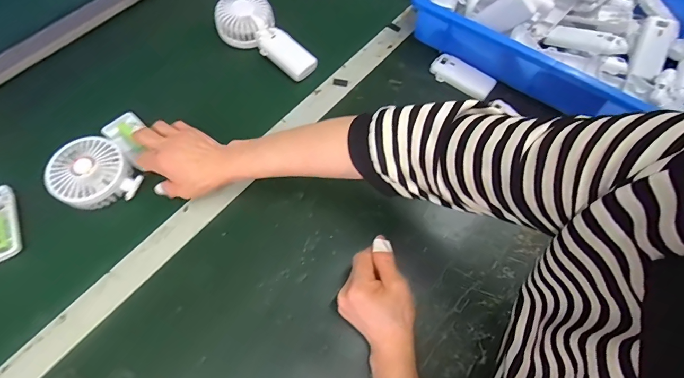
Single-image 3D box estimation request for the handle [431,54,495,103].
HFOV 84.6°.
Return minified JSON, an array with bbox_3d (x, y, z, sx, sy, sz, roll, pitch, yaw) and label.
[{"bbox_3d":[0.176,-0.165,0.557,0.094,0.034,0.031,32,68,13],"label":"handle"}]

